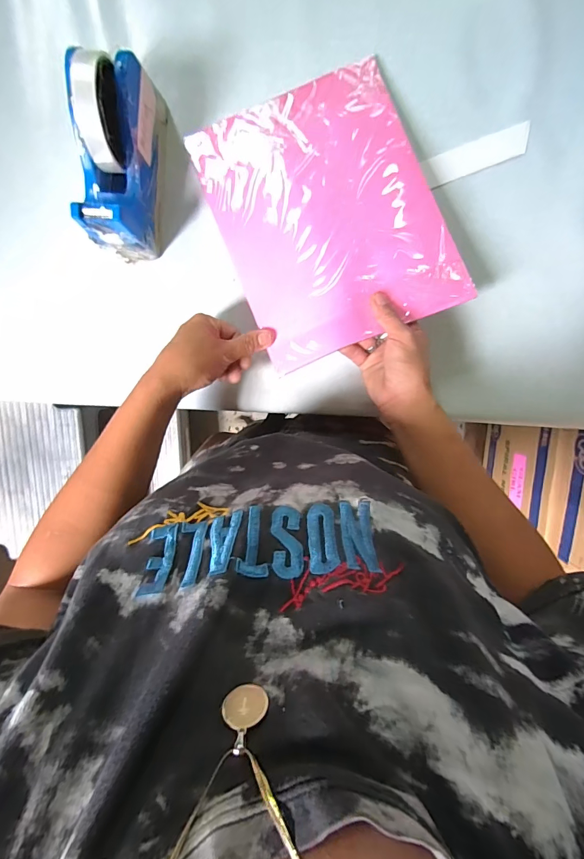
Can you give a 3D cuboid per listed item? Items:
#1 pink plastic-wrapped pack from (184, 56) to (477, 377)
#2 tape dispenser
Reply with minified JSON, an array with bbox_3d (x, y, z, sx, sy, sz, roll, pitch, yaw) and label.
[{"bbox_3d":[0.035,-0.223,0.392,0.212,0.013,0.276,-22,84,4],"label":"pink plastic-wrapped pack"},{"bbox_3d":[-0.167,-0.263,0.361,0.058,0.106,0.165,6,97,-2],"label":"tape dispenser"}]

